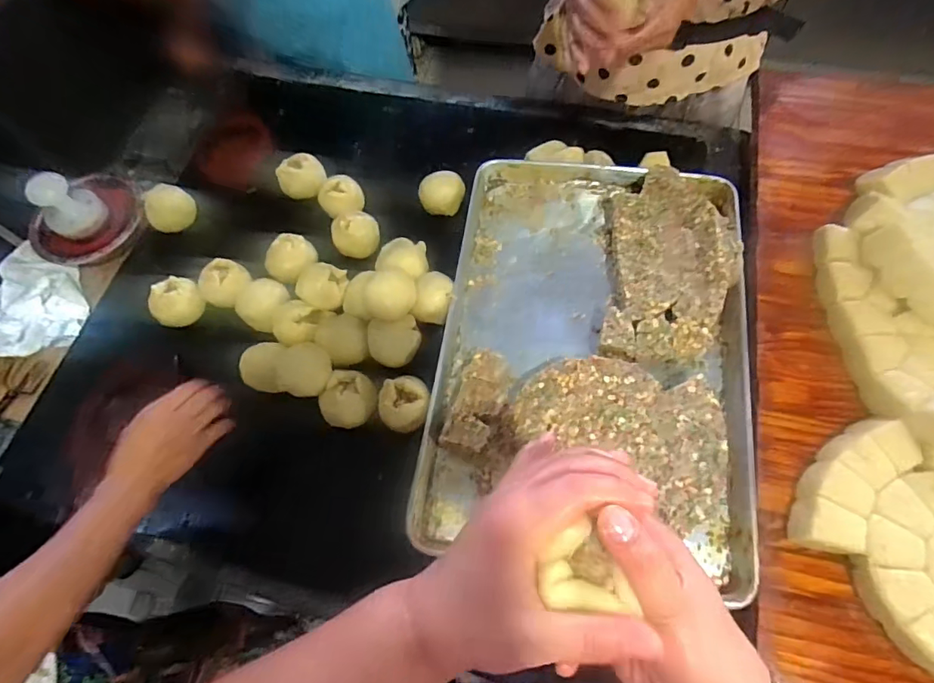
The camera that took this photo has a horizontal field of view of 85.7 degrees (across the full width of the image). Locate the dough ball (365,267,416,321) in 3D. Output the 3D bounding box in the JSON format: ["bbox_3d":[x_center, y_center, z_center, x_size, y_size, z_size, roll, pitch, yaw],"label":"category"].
[{"bbox_3d":[-0.106,-0.063,0.708,0.073,0.057,0.066,-14,62,-4],"label":"dough ball"}]

